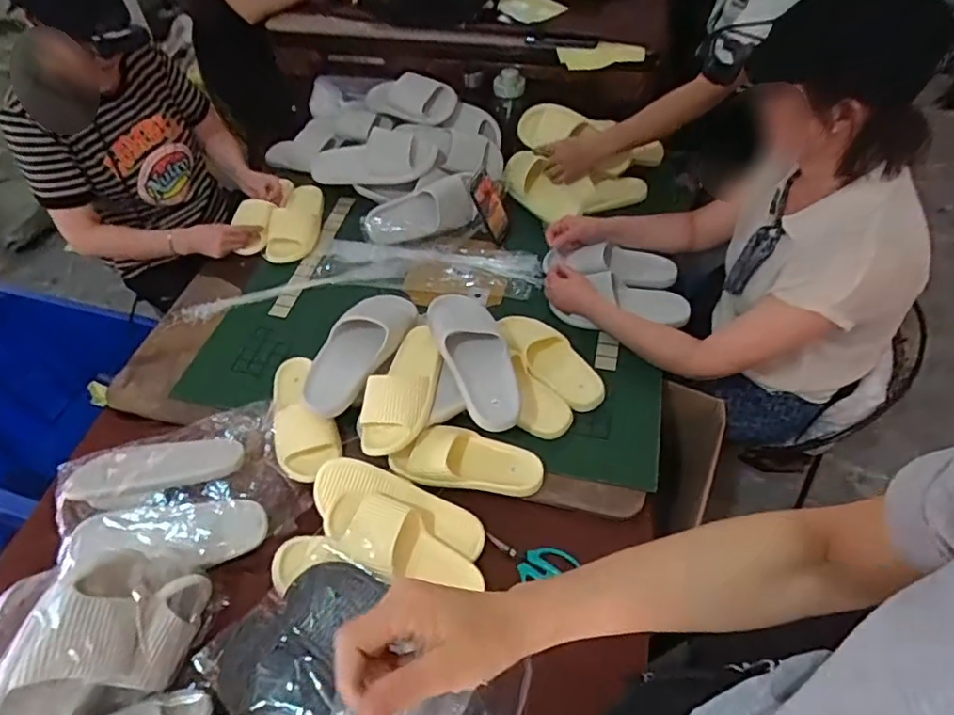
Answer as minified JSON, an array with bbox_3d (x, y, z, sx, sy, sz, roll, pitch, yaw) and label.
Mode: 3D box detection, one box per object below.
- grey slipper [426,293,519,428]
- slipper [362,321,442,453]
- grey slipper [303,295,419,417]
[{"bbox_3d":[-0.002,-0.007,0.973,0.127,0.063,0.256,-14,53,-7],"label":"grey slipper"},{"bbox_3d":[-0.119,0.048,0.964,0.104,0.055,0.231,18,71,16],"label":"slipper"},{"bbox_3d":[-0.199,-0.013,1.043,0.111,0.102,0.257,30,73,23],"label":"grey slipper"}]

